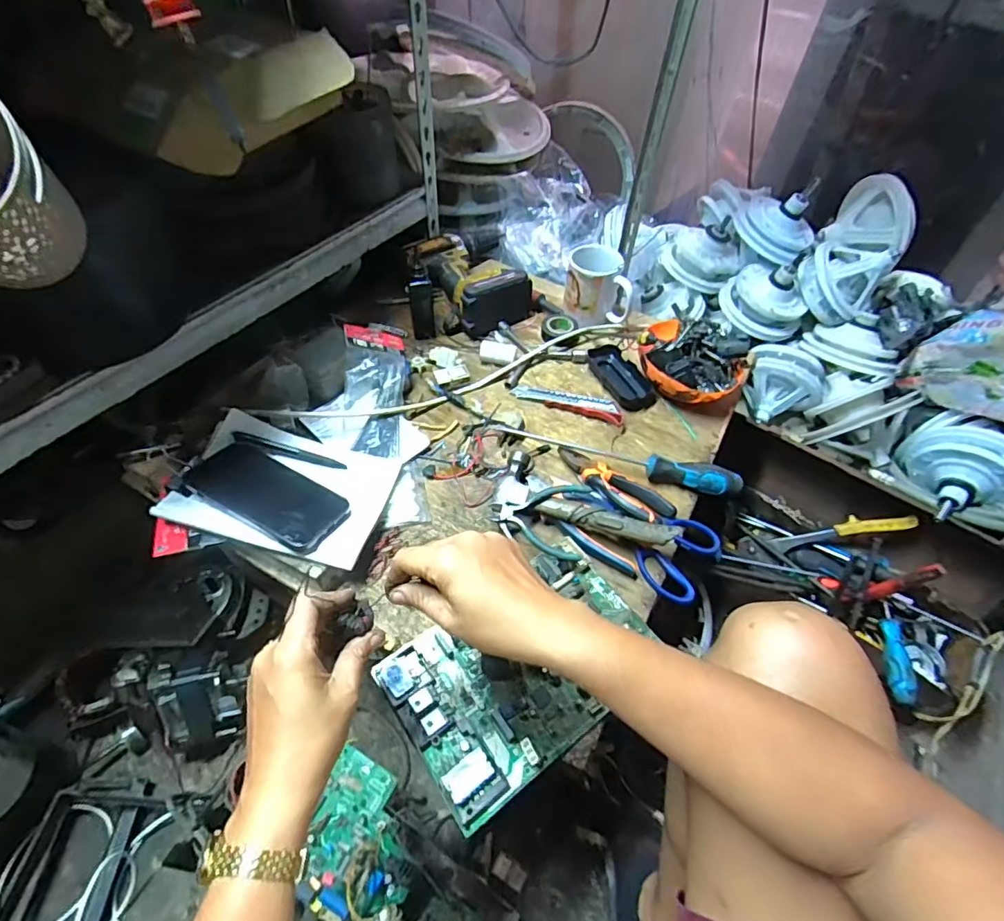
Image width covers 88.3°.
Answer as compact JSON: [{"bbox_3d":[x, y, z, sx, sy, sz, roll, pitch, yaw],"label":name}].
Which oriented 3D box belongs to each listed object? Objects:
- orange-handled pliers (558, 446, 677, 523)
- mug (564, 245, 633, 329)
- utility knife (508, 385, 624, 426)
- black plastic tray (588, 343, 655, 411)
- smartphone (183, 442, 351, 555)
[{"bbox_3d":[0.136,0.026,0.626,0.049,0.029,0.148,-32,60,-25],"label":"orange-handled pliers"},{"bbox_3d":[0.150,-0.271,0.807,0.100,0.090,0.090,8,52,2],"label":"mug"},{"bbox_3d":[0.093,-0.085,0.714,0.155,0.021,0.042,21,54,13],"label":"utility knife"},{"bbox_3d":[0.167,-0.120,0.744,0.055,0.020,0.124,-20,56,-18],"label":"black plastic tray"},{"bbox_3d":[-0.251,0.036,0.555,0.169,0.009,0.078,27,48,18],"label":"smartphone"}]

